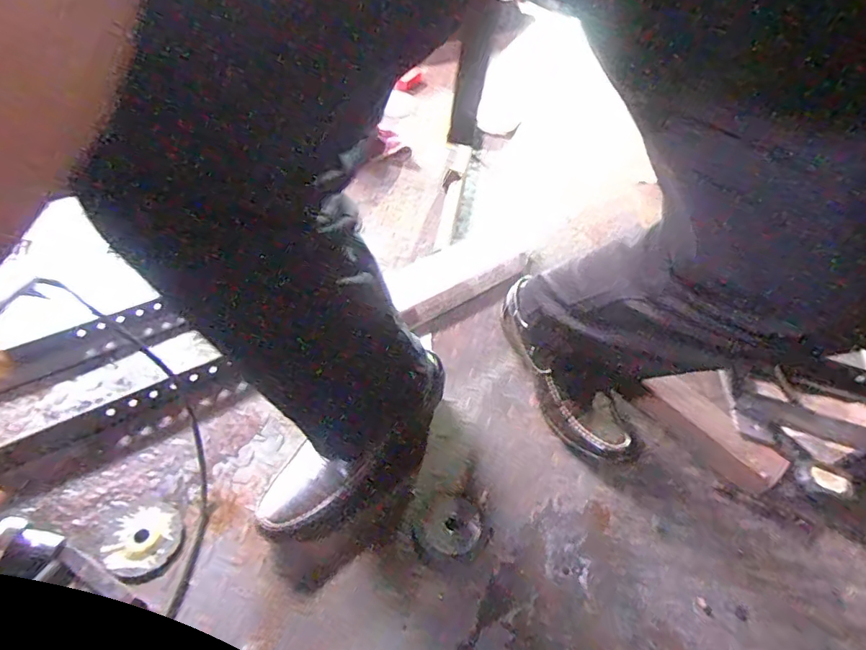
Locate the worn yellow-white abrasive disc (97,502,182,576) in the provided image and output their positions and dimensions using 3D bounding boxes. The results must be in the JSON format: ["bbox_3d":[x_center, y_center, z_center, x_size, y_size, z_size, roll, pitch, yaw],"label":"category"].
[{"bbox_3d":[-0.324,0.235,0.578,0.082,0.012,0.081,3,46,-3],"label":"worn yellow-white abrasive disc"}]

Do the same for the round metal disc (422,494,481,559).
[{"bbox_3d":[0.023,0.235,0.616,0.066,0.005,0.070,3,46,-3],"label":"round metal disc"}]

